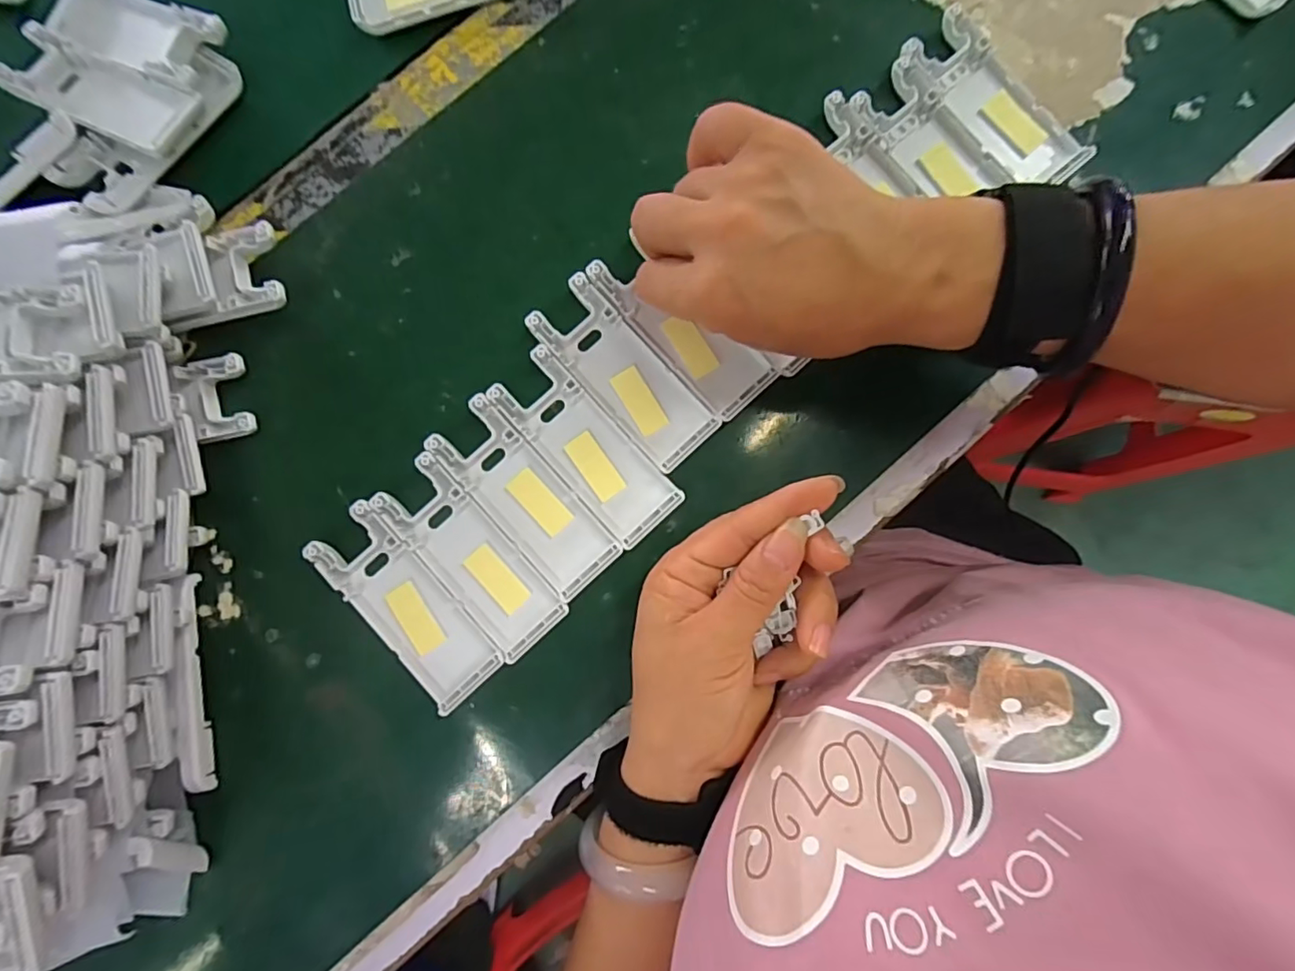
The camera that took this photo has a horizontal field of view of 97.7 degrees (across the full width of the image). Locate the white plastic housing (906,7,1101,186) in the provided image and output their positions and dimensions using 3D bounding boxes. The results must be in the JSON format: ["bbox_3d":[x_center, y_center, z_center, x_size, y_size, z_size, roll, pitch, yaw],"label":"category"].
[{"bbox_3d":[0.177,-0.195,0.294,0.046,0.013,0.102,-38,87,-2],"label":"white plastic housing"}]

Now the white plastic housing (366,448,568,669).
[{"bbox_3d":[-0.086,0.035,0.278,0.038,0.009,0.103,-43,87,-2],"label":"white plastic housing"}]

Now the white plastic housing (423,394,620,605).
[{"bbox_3d":[-0.061,0.006,0.280,0.039,0.009,0.103,-42,87,-2],"label":"white plastic housing"}]

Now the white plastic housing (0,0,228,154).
[{"bbox_3d":[-0.276,-0.221,0.296,0.098,0.017,0.077,24,86,2],"label":"white plastic housing"}]

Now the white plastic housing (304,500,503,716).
[{"bbox_3d":[-0.118,0.059,0.277,0.038,0.012,0.103,-42,87,-2],"label":"white plastic housing"}]

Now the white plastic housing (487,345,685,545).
[{"bbox_3d":[-0.030,-0.019,0.282,0.040,0.009,0.103,-41,87,-2],"label":"white plastic housing"}]

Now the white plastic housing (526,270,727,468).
[{"bbox_3d":[-0.011,-0.056,0.284,0.039,0.008,0.102,-44,87,-3],"label":"white plastic housing"}]

